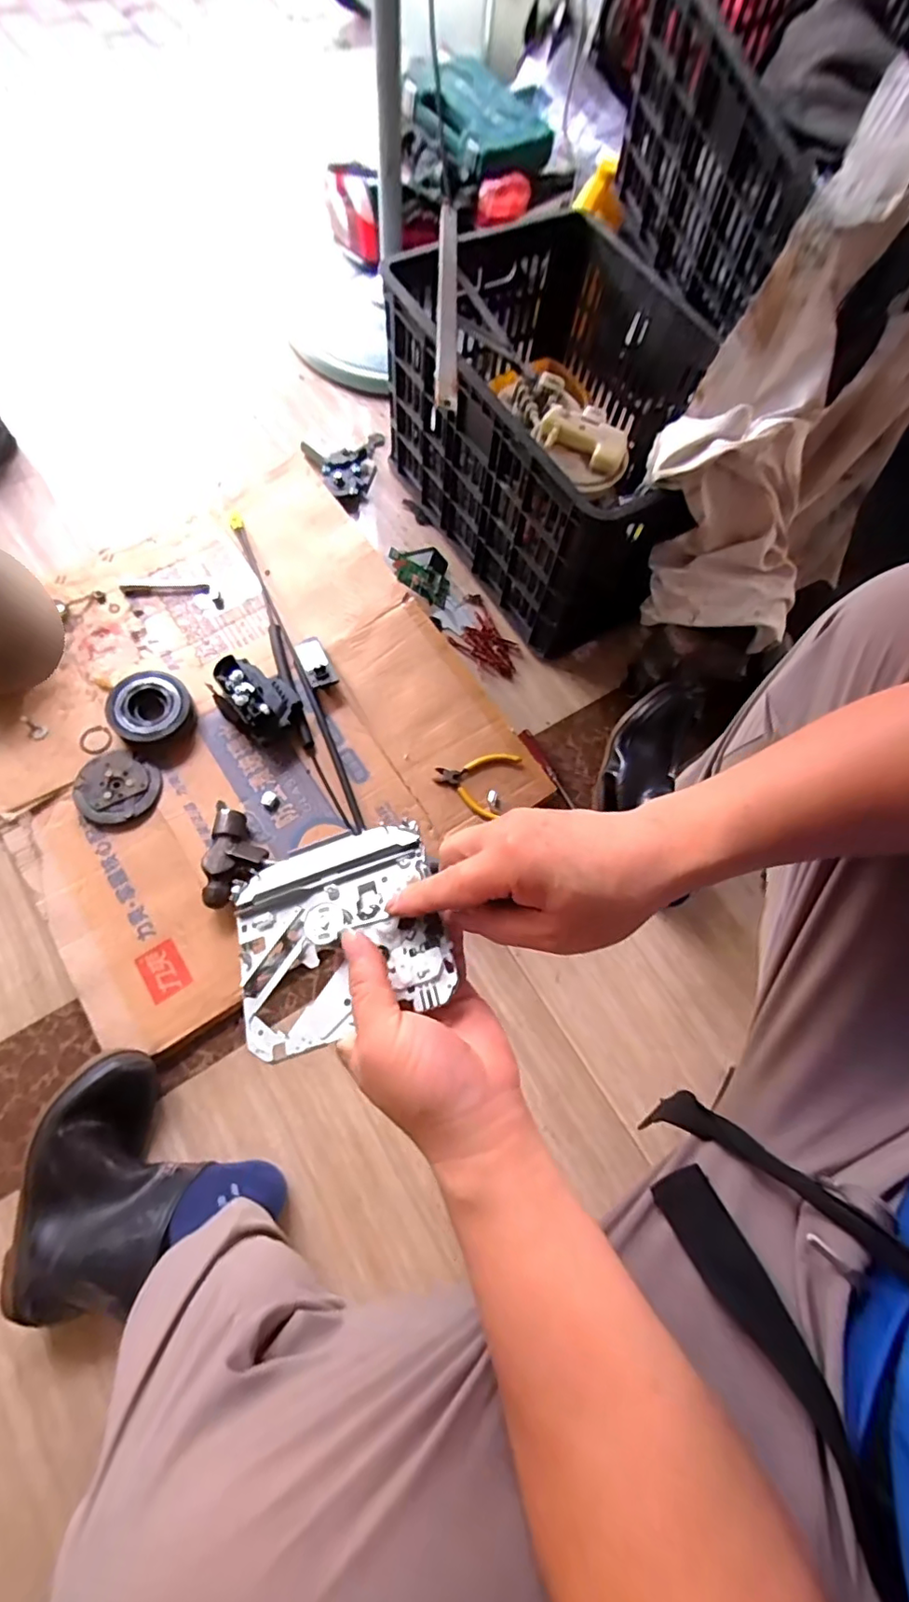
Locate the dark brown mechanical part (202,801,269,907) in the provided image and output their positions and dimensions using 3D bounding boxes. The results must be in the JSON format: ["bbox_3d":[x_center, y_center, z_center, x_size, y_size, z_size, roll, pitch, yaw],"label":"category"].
[{"bbox_3d":[-0.270,0.061,0.706,0.076,0.050,0.141,-1,72,-3],"label":"dark brown mechanical part"}]

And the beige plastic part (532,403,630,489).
[{"bbox_3d":[0.156,-0.429,0.681,0.075,0.042,0.108,-36,77,-15],"label":"beige plastic part"}]

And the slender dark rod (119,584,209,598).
[{"bbox_3d":[-0.427,-0.311,0.839,0.122,0.011,0.018,-2,71,-6],"label":"slender dark rod"}]

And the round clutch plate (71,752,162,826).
[{"bbox_3d":[-0.438,-0.018,0.737,0.104,0.012,0.094,27,71,5],"label":"round clutch plate"}]

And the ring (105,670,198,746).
[{"bbox_3d":[-0.408,-0.124,0.764,0.103,0.039,0.099,2,71,-4],"label":"ring"}]

